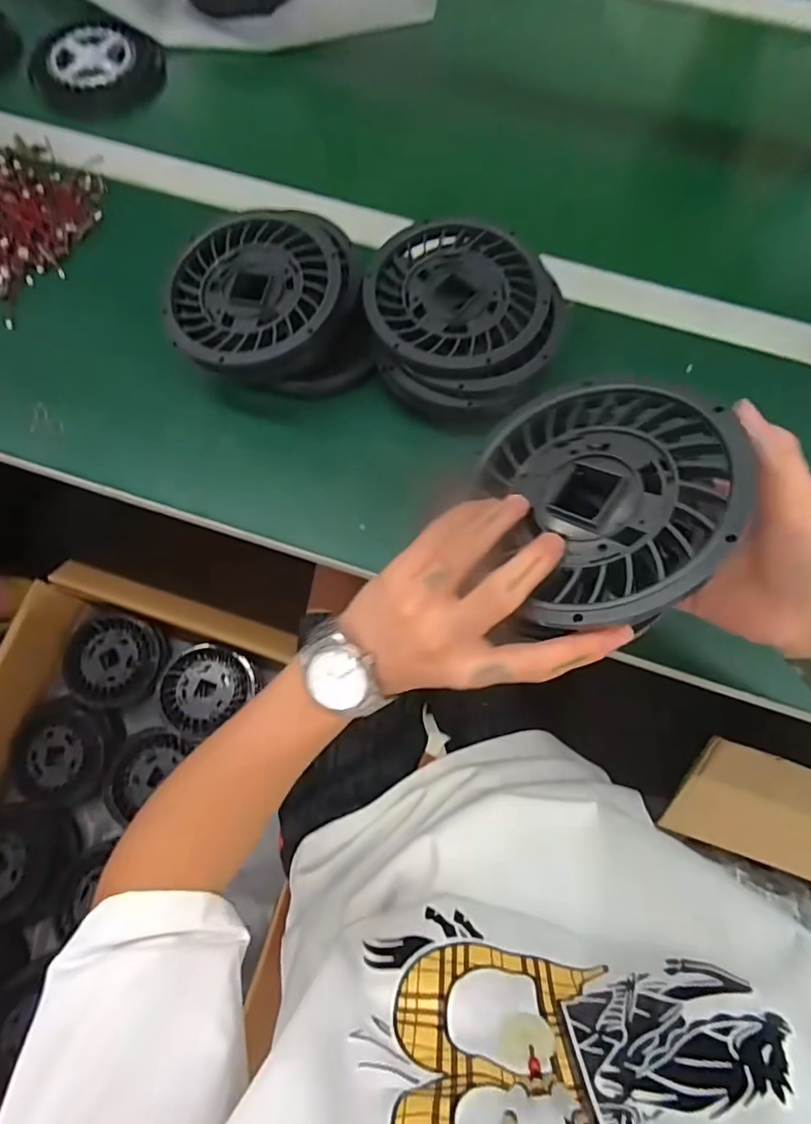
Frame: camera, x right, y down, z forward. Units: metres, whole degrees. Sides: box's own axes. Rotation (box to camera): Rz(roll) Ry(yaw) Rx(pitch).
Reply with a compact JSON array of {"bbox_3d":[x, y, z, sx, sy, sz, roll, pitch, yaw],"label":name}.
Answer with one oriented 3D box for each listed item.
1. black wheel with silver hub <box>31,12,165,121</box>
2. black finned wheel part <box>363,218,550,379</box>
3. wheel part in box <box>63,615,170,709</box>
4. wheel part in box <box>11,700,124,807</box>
[{"bbox_3d":[-0.337,-0.540,0.566,0.133,0.031,0.120,-30,75,-9],"label":"black wheel with silver hub"},{"bbox_3d":[0.036,-0.197,0.389,0.129,0.017,0.133,-1,74,2],"label":"black finned wheel part"},{"bbox_3d":[-0.428,0.145,0.761,0.138,0.041,0.128,0,73,0],"label":"wheel part in box"},{"bbox_3d":[-0.475,0.274,0.740,0.120,0.063,0.140,19,74,6],"label":"wheel part in box"}]

